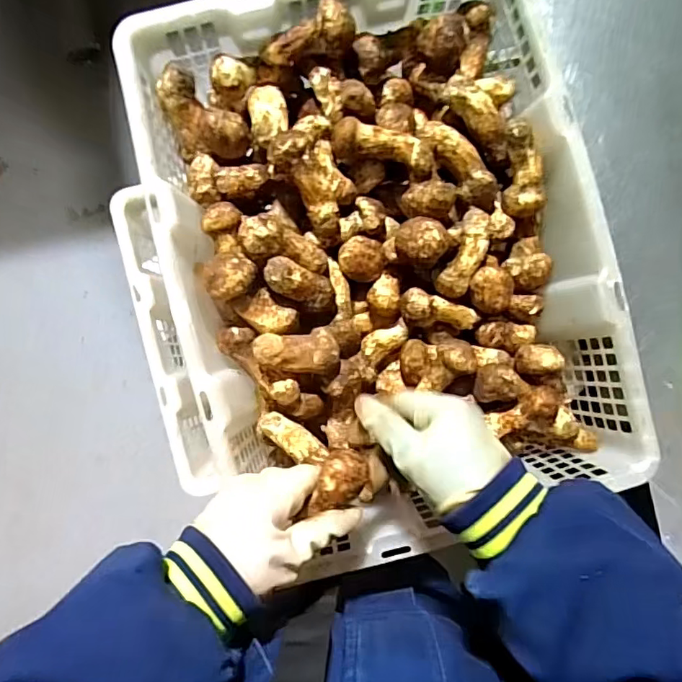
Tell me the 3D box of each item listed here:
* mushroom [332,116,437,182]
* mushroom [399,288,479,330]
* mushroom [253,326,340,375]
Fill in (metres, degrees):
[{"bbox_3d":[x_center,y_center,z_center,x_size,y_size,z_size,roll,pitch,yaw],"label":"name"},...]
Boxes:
[{"bbox_3d":[0.039,-0.169,0.459,0.092,0.027,0.032,14,89,-4],"label":"mushroom"},{"bbox_3d":[0.091,-0.025,0.484,0.072,0.022,0.032,18,89,-4],"label":"mushroom"},{"bbox_3d":[-0.038,0.008,0.457,0.071,0.031,0.039,4,90,-4],"label":"mushroom"}]

